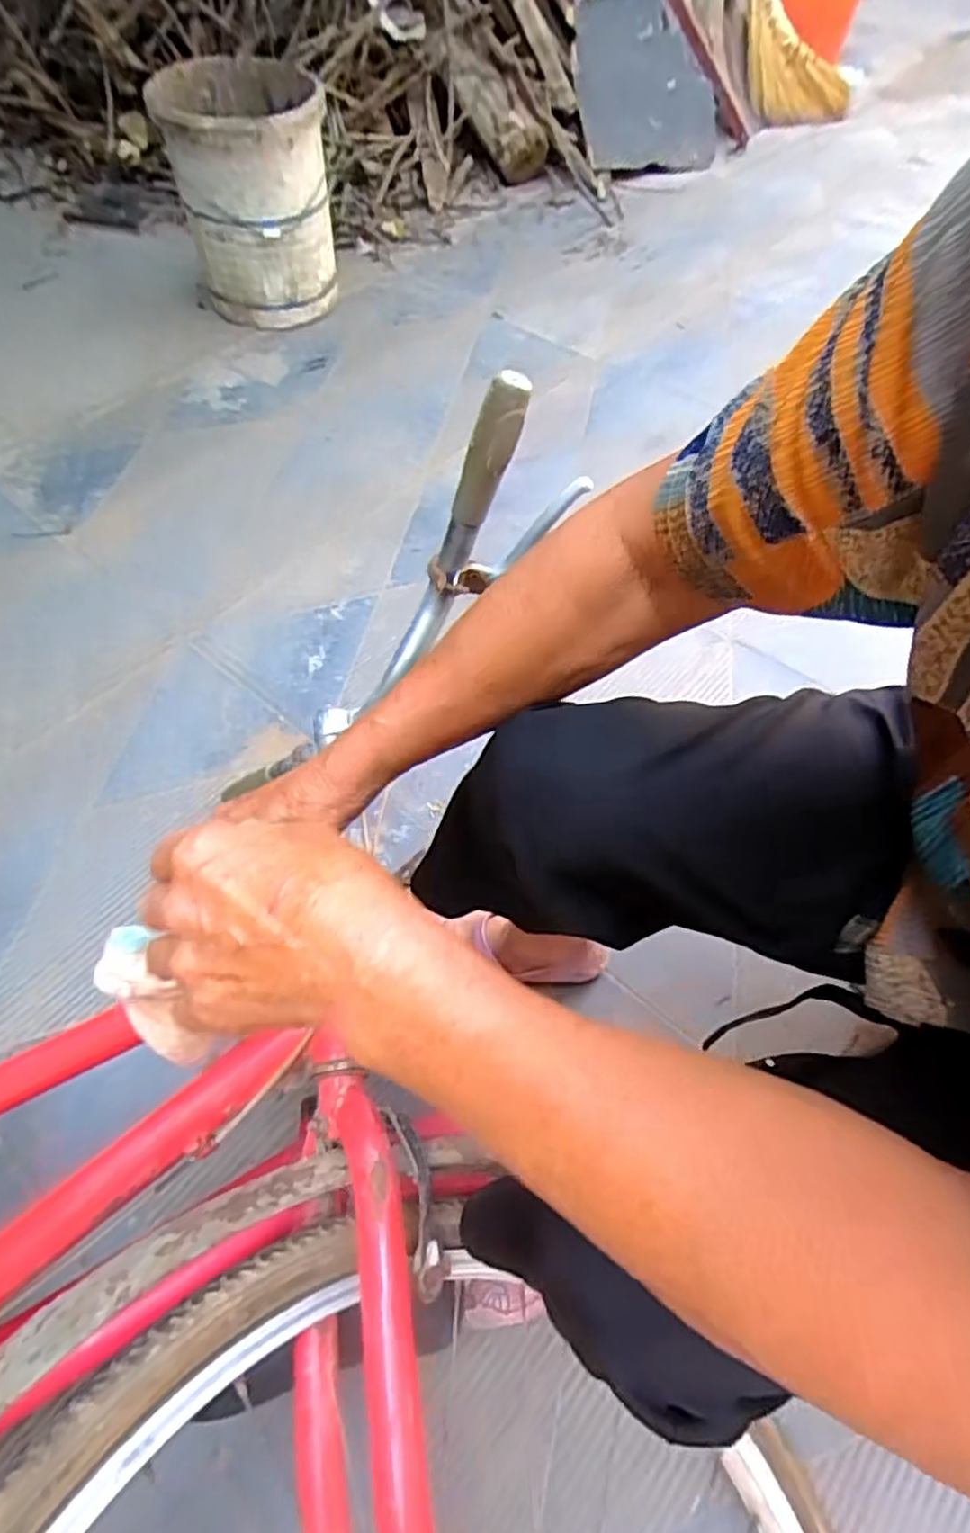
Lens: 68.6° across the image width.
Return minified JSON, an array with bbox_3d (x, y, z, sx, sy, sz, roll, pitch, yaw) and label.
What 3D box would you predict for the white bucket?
[{"bbox_3d":[-0.431,-1.066,1.348,0.272,0.344,0.272,1,57,-2],"label":"white bucket"}]

